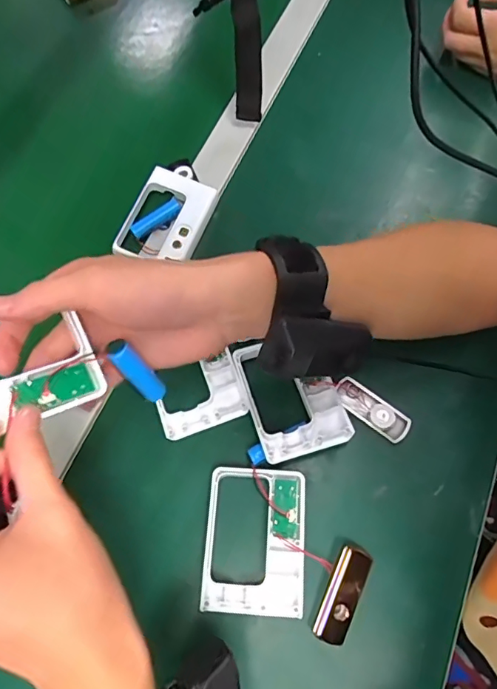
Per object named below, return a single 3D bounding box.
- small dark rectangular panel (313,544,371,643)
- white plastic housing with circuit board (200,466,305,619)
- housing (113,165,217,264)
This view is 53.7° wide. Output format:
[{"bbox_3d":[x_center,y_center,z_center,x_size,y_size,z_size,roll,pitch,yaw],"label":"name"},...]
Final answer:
[{"bbox_3d":[0.063,0.169,0.333,0.023,0.018,0.059,24,75,9],"label":"small dark rectangular panel"},{"bbox_3d":[0.004,0.136,0.346,0.068,0.019,0.094,3,73,3],"label":"white plastic housing with circuit board"},{"bbox_3d":[-0.071,-0.120,0.446,0.071,0.018,0.107,19,74,8],"label":"housing"}]

